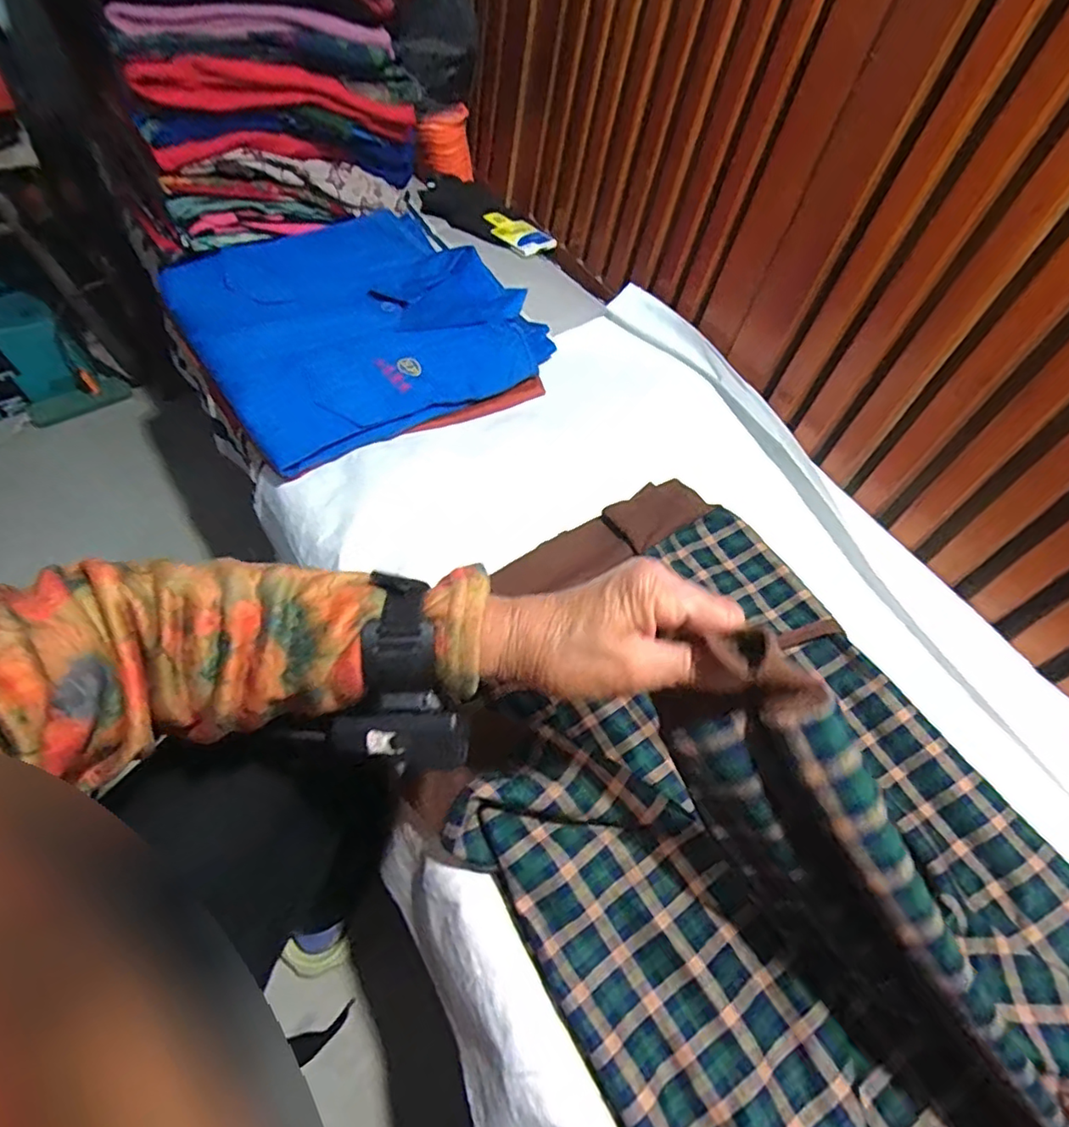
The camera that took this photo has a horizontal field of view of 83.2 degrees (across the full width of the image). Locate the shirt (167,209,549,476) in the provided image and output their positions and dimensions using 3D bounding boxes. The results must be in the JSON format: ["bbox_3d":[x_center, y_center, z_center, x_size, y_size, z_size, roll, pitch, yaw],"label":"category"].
[{"bbox_3d":[-0.204,-0.291,0.708,0.359,0.037,0.369,-31,63,-18],"label":"shirt"}]

